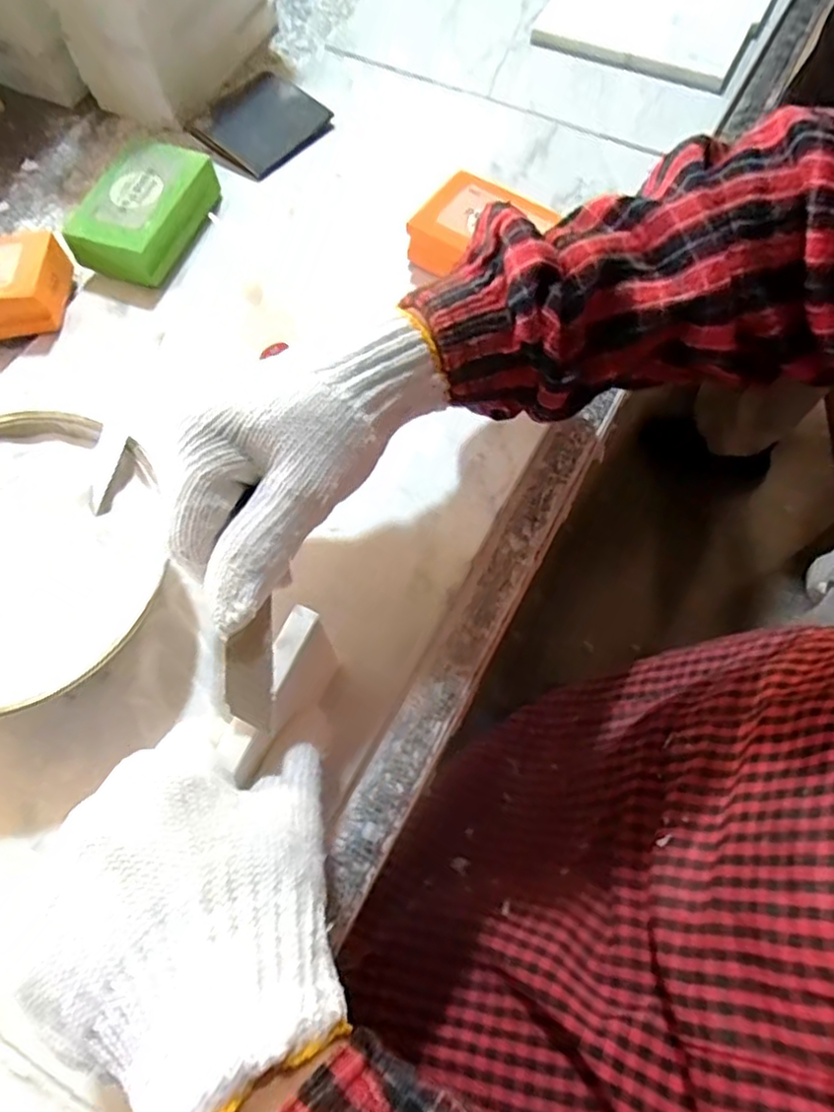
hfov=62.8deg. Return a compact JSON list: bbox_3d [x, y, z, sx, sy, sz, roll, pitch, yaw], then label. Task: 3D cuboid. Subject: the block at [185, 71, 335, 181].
[{"bbox_3d":[-0.111,-0.309,0.492,0.074,0.016,0.085,32,70,17],"label":"block"}]

